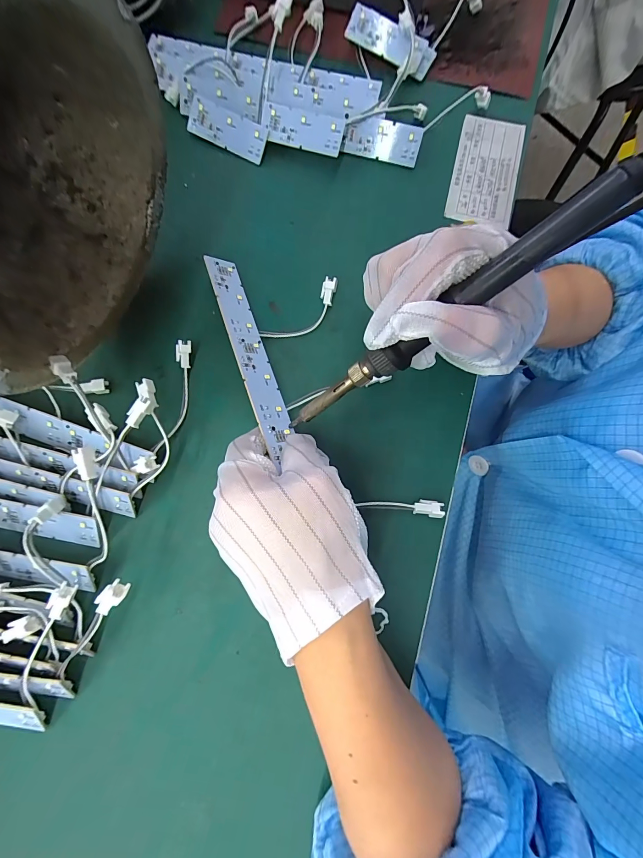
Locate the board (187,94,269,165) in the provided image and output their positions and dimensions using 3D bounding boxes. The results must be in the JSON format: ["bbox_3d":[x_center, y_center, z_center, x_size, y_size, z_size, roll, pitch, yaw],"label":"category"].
[{"bbox_3d":[-0.076,-0.239,0.275,0.069,0.005,0.025,27,110,4],"label":"board"}]

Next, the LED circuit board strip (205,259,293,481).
[{"bbox_3d":[-0.048,-0.054,0.233,0.023,0.004,0.151,-8,71,-41],"label":"LED circuit board strip"}]

